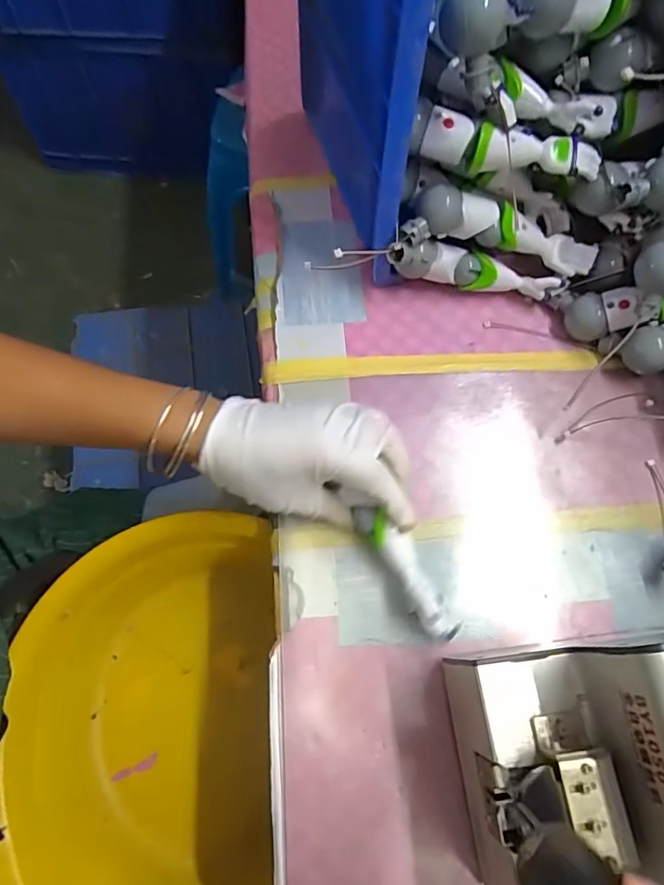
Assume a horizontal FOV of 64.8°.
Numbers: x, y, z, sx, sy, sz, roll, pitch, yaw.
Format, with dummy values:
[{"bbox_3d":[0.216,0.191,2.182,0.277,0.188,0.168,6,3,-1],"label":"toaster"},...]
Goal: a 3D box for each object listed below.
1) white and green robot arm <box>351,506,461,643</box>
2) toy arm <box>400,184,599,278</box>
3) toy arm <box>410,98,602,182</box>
[{"bbox_3d":[0.049,0.085,0.349,0.023,0.022,0.100,-31,75,-12],"label":"white and green robot arm"},{"bbox_3d":[0.134,-0.162,0.404,0.159,0.033,0.038,9,67,-14],"label":"toy arm"},{"bbox_3d":[0.121,-0.203,0.361,0.130,0.034,0.031,6,69,1],"label":"toy arm"}]

